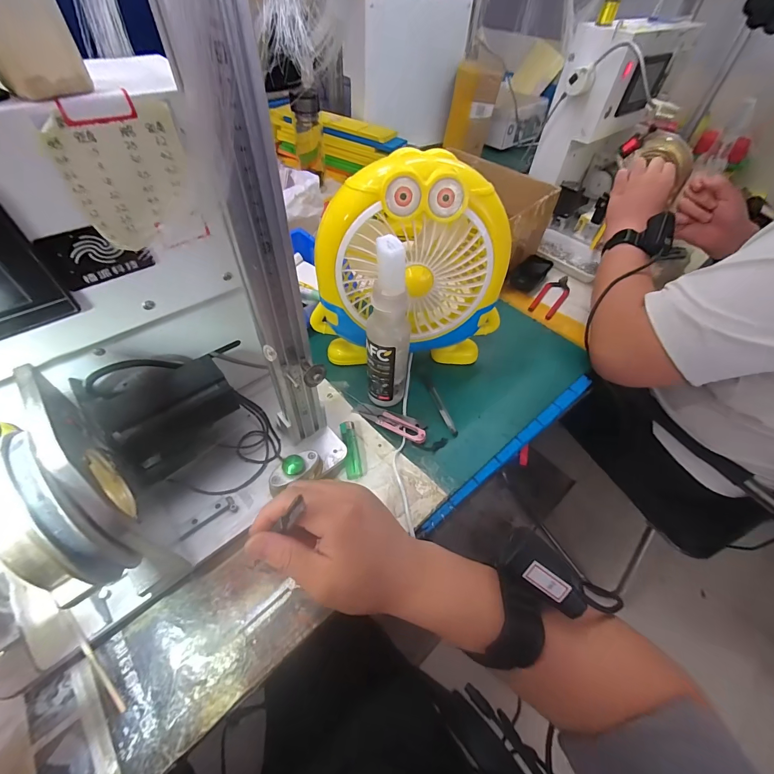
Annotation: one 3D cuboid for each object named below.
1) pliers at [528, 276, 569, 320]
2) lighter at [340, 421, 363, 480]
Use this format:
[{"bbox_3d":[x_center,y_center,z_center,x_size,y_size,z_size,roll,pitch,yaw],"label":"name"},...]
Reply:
[{"bbox_3d":[0.316,-0.174,0.679,0.046,0.016,0.136,30,55,20],"label":"pliers"},{"bbox_3d":[-0.044,0.077,0.446,0.020,0.008,0.078,-7,51,-9],"label":"lighter"}]

